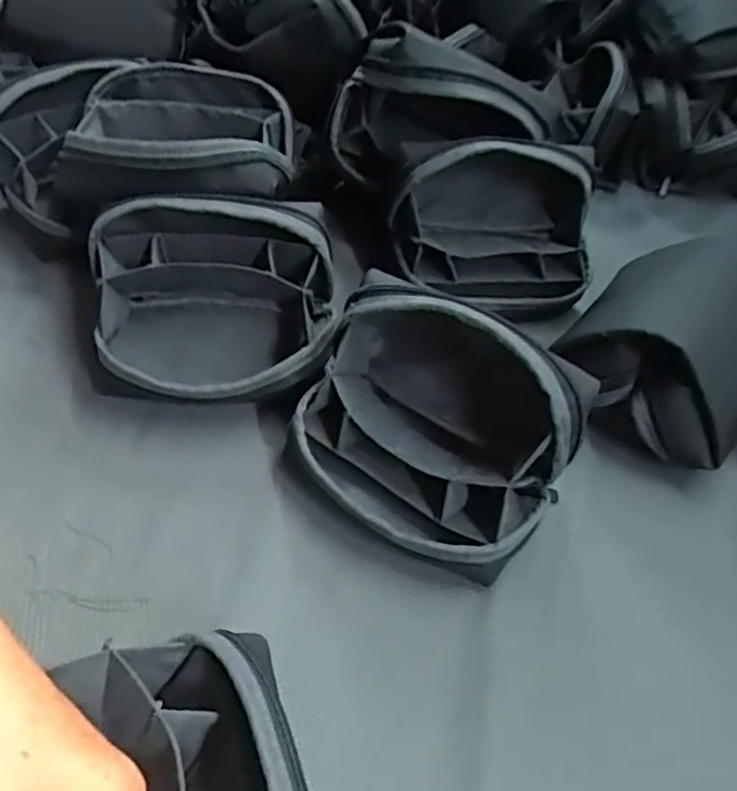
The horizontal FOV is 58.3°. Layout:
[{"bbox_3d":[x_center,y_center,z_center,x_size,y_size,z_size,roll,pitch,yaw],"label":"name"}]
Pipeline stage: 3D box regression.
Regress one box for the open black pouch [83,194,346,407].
[{"bbox_3d":[-0.109,-0.057,0.471,0.170,0.117,0.125,-4,47,-9],"label":"open black pouch"}]

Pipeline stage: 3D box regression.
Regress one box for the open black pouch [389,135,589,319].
[{"bbox_3d":[0.103,-0.138,0.538,0.169,0.133,0.065,6,46,0],"label":"open black pouch"}]

